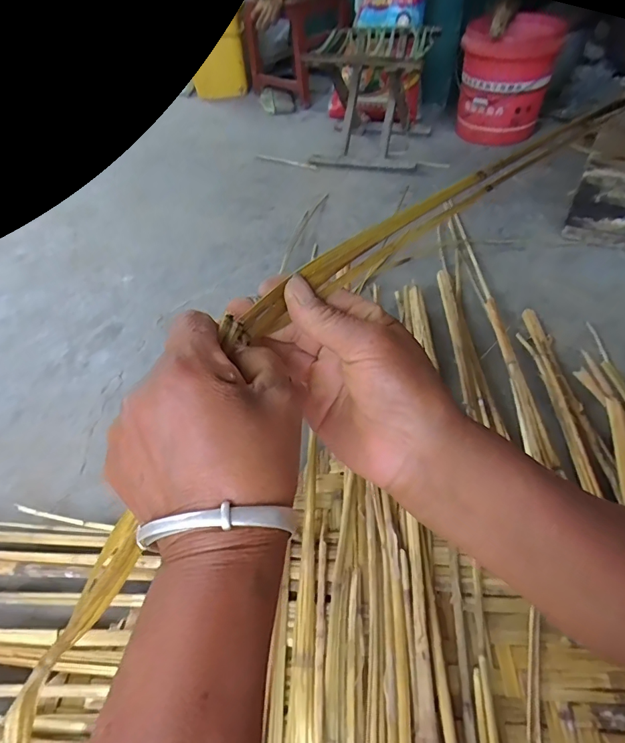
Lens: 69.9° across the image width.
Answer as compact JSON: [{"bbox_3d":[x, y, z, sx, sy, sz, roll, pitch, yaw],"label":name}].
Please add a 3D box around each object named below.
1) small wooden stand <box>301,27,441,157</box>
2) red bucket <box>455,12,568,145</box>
[{"bbox_3d":[0.147,-0.765,1.237,0.311,0.241,0.286,13,50,17],"label":"small wooden stand"},{"bbox_3d":[0.520,-0.786,1.225,0.223,0.281,0.273,10,49,14],"label":"red bucket"}]

